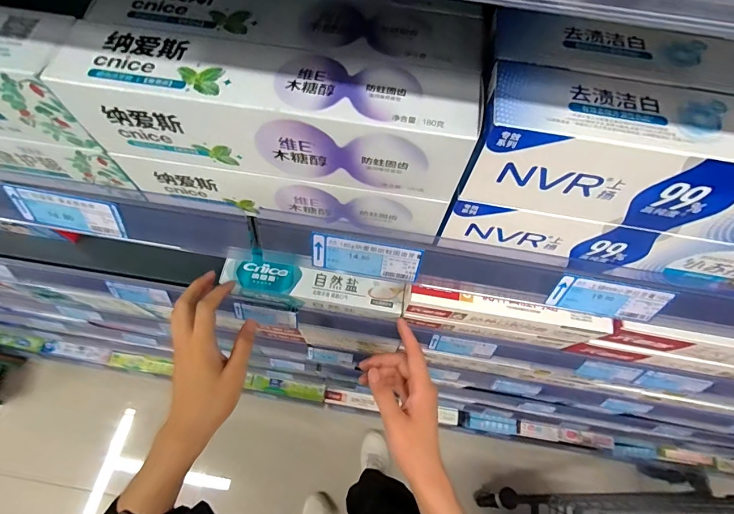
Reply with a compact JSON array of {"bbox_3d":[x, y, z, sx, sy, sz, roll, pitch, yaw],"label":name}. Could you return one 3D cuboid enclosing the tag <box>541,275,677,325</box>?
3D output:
[{"bbox_3d":[0.184,0.033,0.295,0.083,0.037,0.004,11,44,0],"label":"tag"}]

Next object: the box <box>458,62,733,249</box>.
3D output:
[{"bbox_3d":[0.175,-0.045,0.201,0.238,0.063,0.043,9,66,2],"label":"box"}]

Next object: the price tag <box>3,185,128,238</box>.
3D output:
[{"bbox_3d":[-0.236,-0.035,0.306,0.087,0.038,0.004,9,48,1],"label":"price tag"}]

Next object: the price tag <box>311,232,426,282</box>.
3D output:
[{"bbox_3d":[-0.001,0.001,0.298,0.082,0.035,0.004,10,44,0],"label":"price tag"}]

